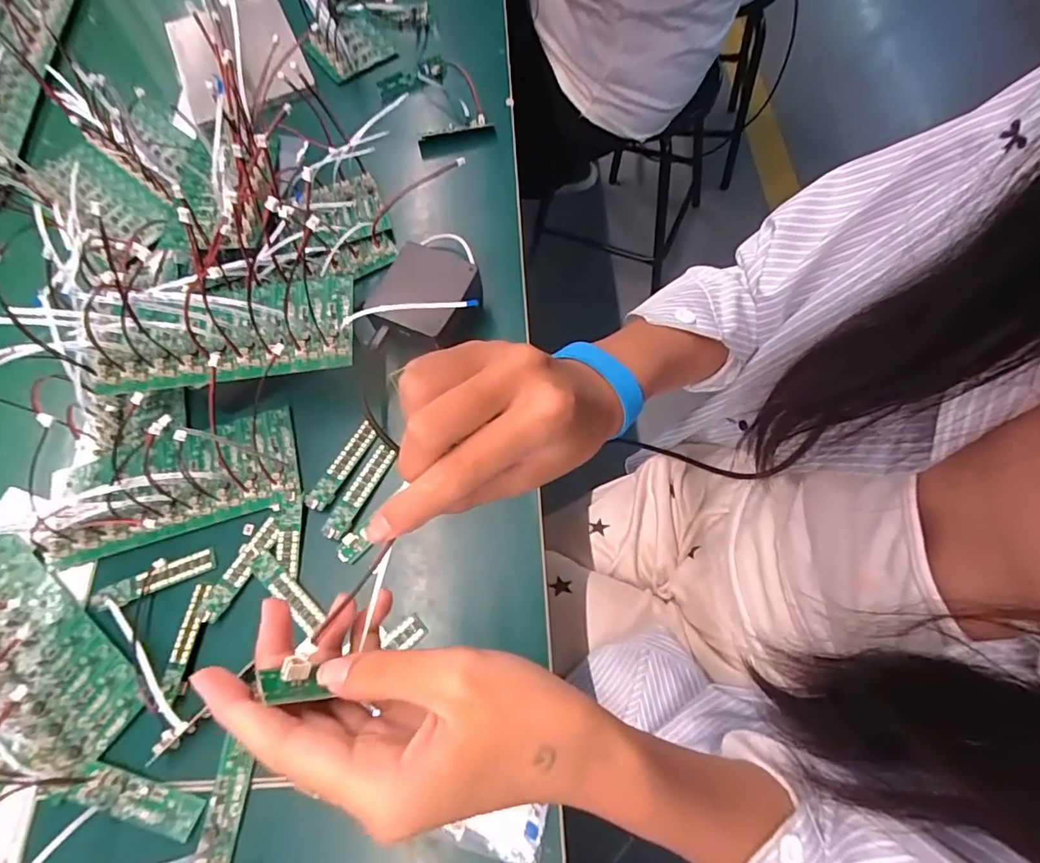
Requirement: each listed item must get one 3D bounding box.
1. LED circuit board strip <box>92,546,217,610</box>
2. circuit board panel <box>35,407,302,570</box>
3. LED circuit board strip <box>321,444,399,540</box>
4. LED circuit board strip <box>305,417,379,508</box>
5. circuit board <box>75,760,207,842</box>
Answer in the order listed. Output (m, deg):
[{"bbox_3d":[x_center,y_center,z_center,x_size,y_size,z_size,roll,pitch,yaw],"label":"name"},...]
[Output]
[{"bbox_3d":[-0.277,0.111,0.384,0.087,0.009,0.019,-21,67,-10],"label":"LED circuit board strip"},{"bbox_3d":[-0.282,0.035,0.402,0.194,0.030,0.088,-15,68,-3],"label":"circuit board panel"},{"bbox_3d":[-0.128,0.047,0.404,0.019,0.005,0.081,25,72,12],"label":"LED circuit board strip"},{"bbox_3d":[-0.144,0.027,0.414,0.019,0.005,0.082,26,68,13],"label":"LED circuit board strip"},{"bbox_3d":[-0.249,0.241,0.332,0.084,0.008,0.023,12,69,8],"label":"circuit board"}]

